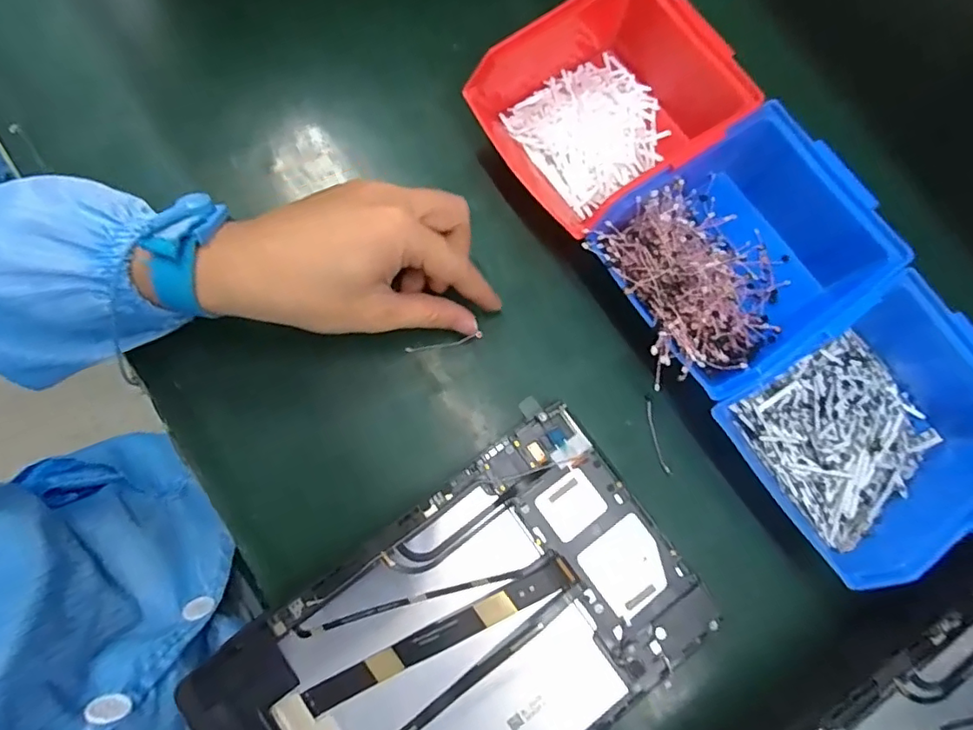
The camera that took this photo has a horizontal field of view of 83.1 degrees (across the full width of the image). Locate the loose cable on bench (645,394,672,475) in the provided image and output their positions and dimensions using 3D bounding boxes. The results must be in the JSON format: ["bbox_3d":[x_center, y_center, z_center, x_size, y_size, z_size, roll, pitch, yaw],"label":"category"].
[{"bbox_3d":[0.106,0.043,0.340,0.005,0.004,0.050,-10,80,-8],"label":"loose cable on bench"}]

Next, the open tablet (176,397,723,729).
[{"bbox_3d":[-0.013,0.150,0.285,0.243,0.008,0.151,-36,83,-10],"label":"open tablet"}]

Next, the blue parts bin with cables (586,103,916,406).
[{"bbox_3d":[0.147,-0.064,0.323,0.151,0.057,0.120,-34,84,-12],"label":"blue parts bin with cables"}]

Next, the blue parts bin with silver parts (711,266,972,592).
[{"bbox_3d":[0.222,0.034,0.312,0.144,0.067,0.123,-31,74,-11],"label":"blue parts bin with silver parts"}]

